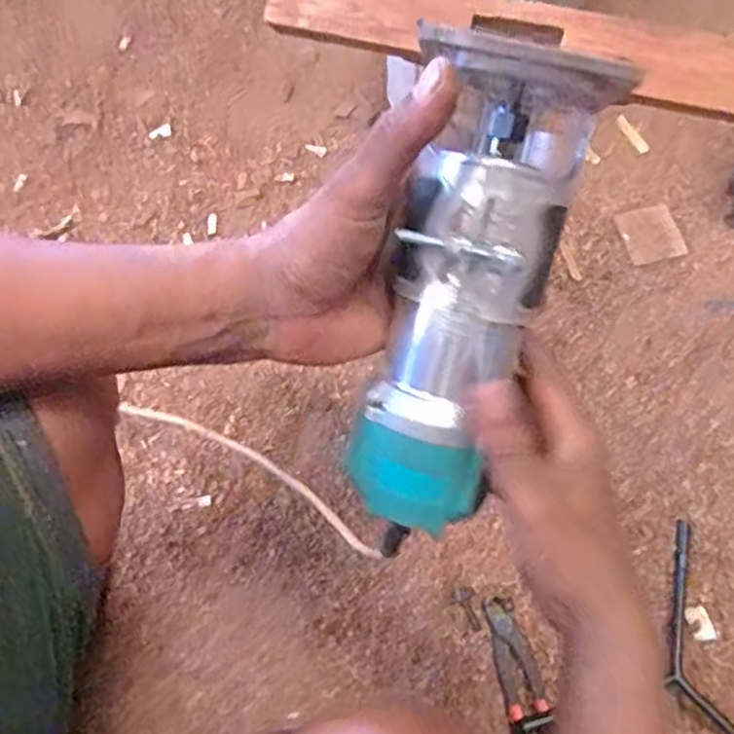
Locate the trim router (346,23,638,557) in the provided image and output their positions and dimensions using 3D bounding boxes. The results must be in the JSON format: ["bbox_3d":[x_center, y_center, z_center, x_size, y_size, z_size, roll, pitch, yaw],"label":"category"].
[{"bbox_3d":[0.039,-0.024,0.295,0.072,0.084,0.216,17,103,8],"label":"trim router"}]

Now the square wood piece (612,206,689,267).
[{"bbox_3d":[0.332,-0.155,0.776,0.063,0.006,0.075,-13,64,4],"label":"square wood piece"}]

